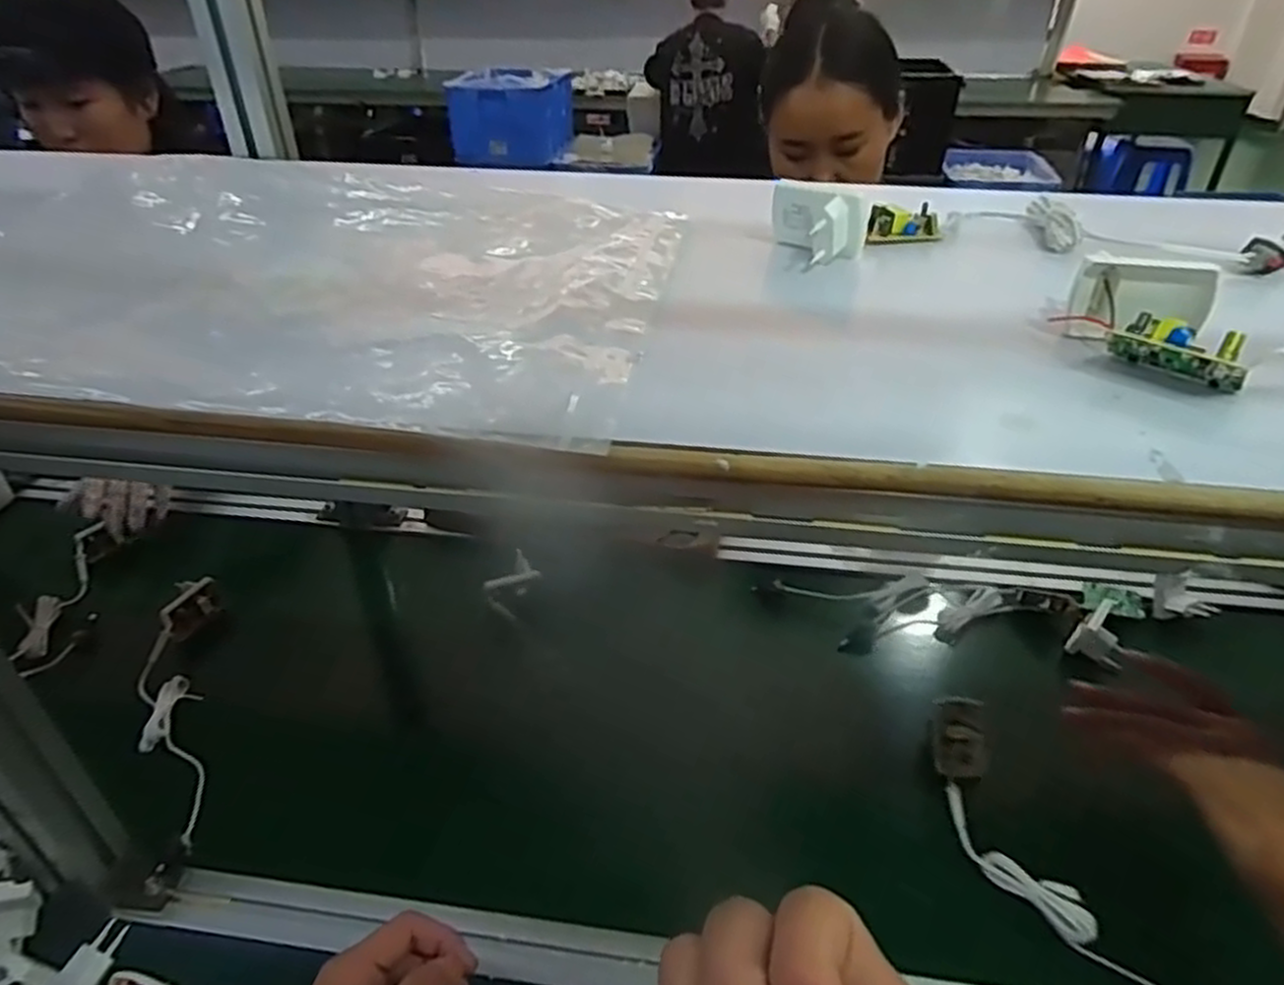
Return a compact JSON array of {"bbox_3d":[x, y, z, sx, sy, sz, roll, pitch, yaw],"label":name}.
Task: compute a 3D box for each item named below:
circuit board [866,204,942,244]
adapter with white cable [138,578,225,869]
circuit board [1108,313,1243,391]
[{"bbox_3d":[0.169,-0.173,0.499,0.046,0.021,0.015,0,35,-1],"label":"circuit board"},{"bbox_3d":[-0.413,0.184,0.676,0.059,0.034,0.290,-11,37,-16],"label":"adapter with white cable"},{"bbox_3d":[0.234,-0.062,0.337,0.021,0.030,0.051,-27,44,-33],"label":"circuit board"}]

